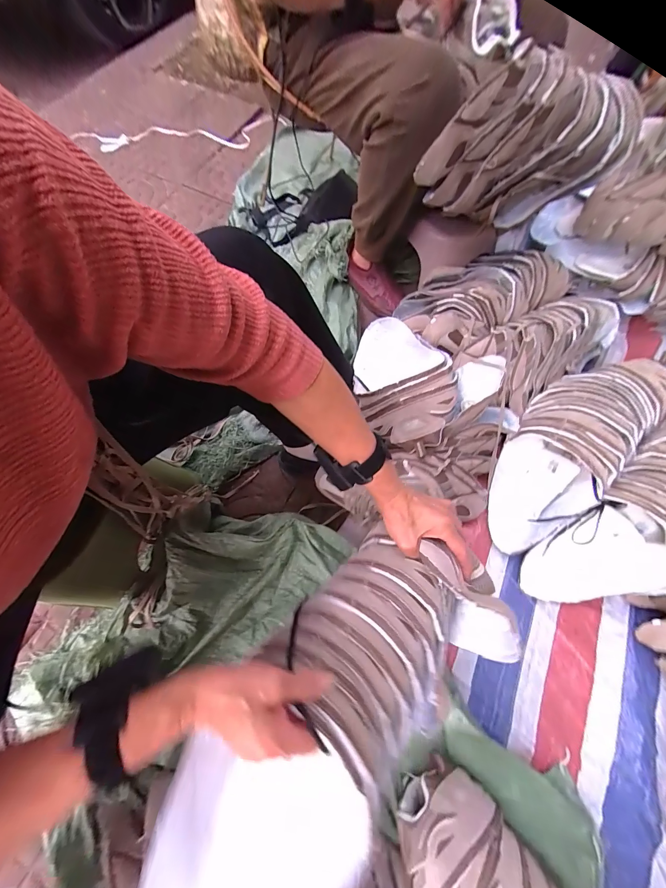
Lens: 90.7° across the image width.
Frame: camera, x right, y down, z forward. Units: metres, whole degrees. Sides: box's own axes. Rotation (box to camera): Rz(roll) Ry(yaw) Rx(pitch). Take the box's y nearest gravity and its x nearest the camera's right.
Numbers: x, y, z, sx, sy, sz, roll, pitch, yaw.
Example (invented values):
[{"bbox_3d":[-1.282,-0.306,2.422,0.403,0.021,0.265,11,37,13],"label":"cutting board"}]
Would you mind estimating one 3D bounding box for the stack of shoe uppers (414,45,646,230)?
[{"bbox_3d":[0.325,-0.517,0.587,0.364,0.224,0.104,-3,68,-3],"label":"stack of shoe uppers"}]

